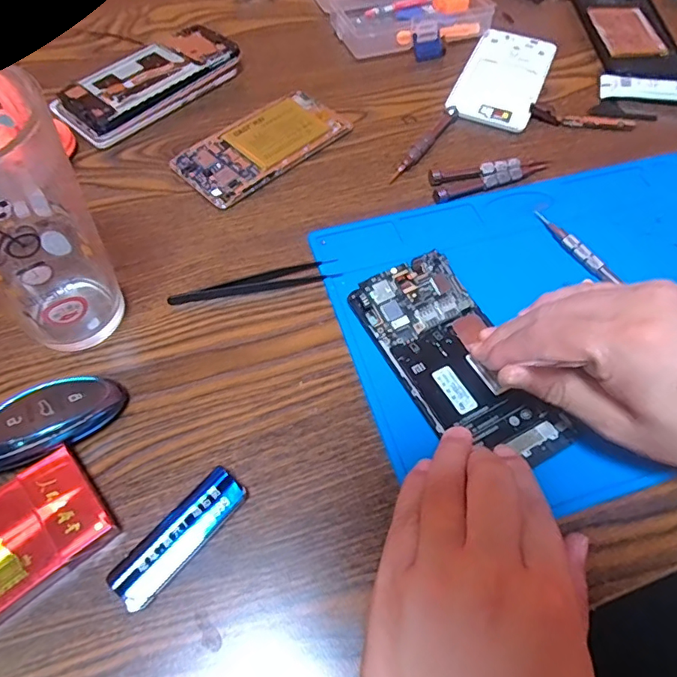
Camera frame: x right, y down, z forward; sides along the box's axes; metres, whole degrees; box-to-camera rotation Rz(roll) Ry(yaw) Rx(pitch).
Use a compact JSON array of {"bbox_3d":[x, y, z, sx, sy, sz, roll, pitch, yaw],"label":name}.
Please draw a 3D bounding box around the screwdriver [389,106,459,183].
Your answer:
[{"bbox_3d":[0.072,-0.162,0.417,0.011,0.011,0.098,31,63,16],"label":"screwdriver"}]

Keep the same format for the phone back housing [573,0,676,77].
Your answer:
[{"bbox_3d":[0.292,-0.320,0.516,0.074,0.012,0.170,0,59,-1],"label":"phone back housing"}]

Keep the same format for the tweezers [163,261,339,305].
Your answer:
[{"bbox_3d":[-0.057,-0.039,0.343,0.111,0.005,0.016,-10,59,-7],"label":"tweezers"}]

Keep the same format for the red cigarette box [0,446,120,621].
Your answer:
[{"bbox_3d":[-0.166,0.105,0.247,0.099,0.015,0.056,-36,66,-20],"label":"red cigarette box"}]

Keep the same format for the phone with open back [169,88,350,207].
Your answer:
[{"bbox_3d":[-0.061,-0.160,0.413,0.141,0.011,0.068,-39,67,-21],"label":"phone with open back"}]

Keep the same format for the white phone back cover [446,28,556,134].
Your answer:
[{"bbox_3d":[0.153,-0.243,0.469,0.073,0.006,0.145,21,61,11],"label":"white phone back cover"}]

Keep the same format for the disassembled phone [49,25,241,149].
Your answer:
[{"bbox_3d":[-0.170,-0.229,0.446,0.086,0.022,0.156,40,66,21],"label":"disassembled phone"}]

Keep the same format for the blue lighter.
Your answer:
[{"bbox_3d":[-0.080,0.097,0.254,0.025,0.015,0.072,37,65,19],"label":"blue lighter"}]

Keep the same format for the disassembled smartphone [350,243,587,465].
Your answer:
[{"bbox_3d":[0.073,0.013,0.308,0.073,0.011,0.146,-30,68,-18],"label":"disassembled smartphone"}]

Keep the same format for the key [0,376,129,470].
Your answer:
[{"bbox_3d":[-0.161,0.047,0.276,0.082,0.027,0.032,-24,62,-15],"label":"key"}]

